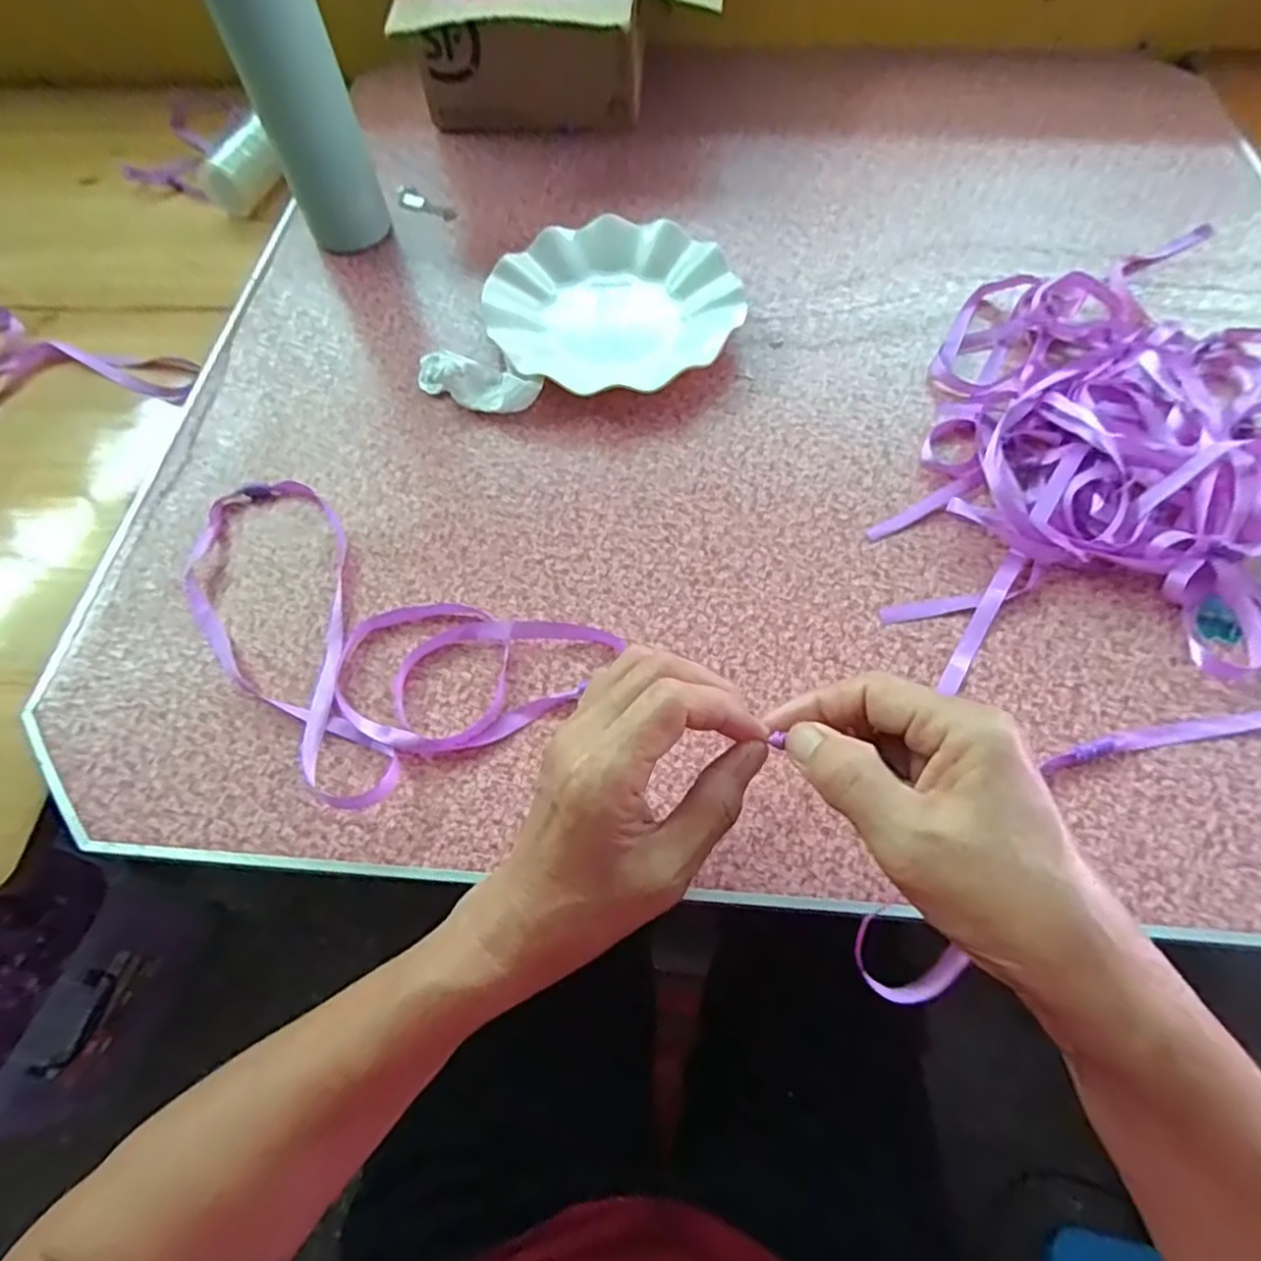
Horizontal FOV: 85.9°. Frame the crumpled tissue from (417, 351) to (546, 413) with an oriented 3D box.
[{"bbox_3d":[-0.110,-0.175,0.481,0.091,0.023,0.035,12,65,9],"label":"crumpled tissue"}]

